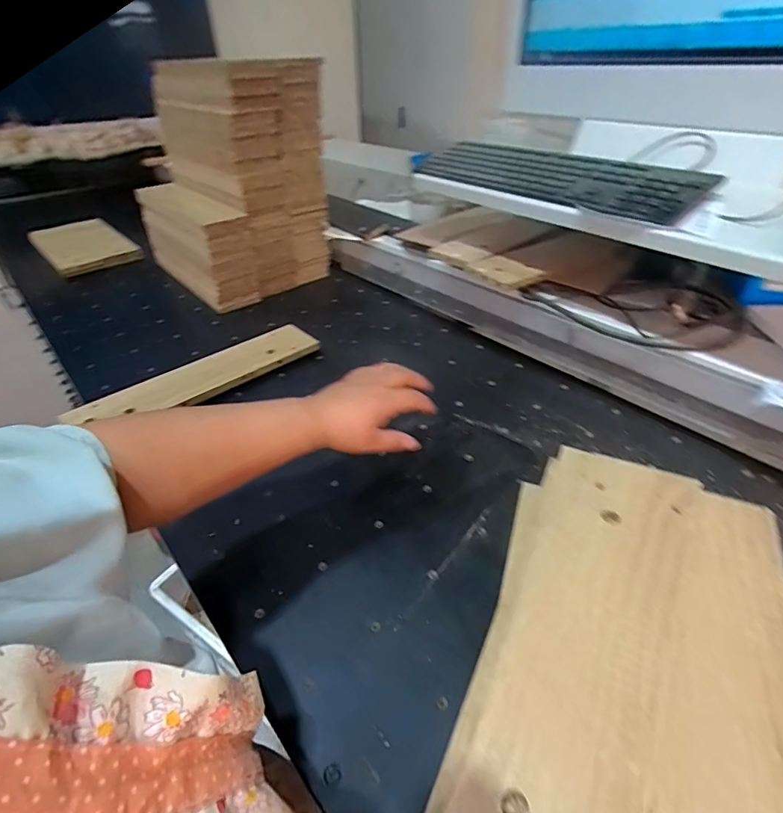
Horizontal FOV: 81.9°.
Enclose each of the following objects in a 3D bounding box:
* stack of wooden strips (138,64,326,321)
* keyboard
[{"bbox_3d":[-0.411,-0.543,1.106,0.325,0.453,0.508,-26,45,-29],"label":"stack of wooden strips"},{"bbox_3d":[0.218,-0.343,0.671,0.134,0.039,0.447,-28,46,-30],"label":"keyboard"}]

